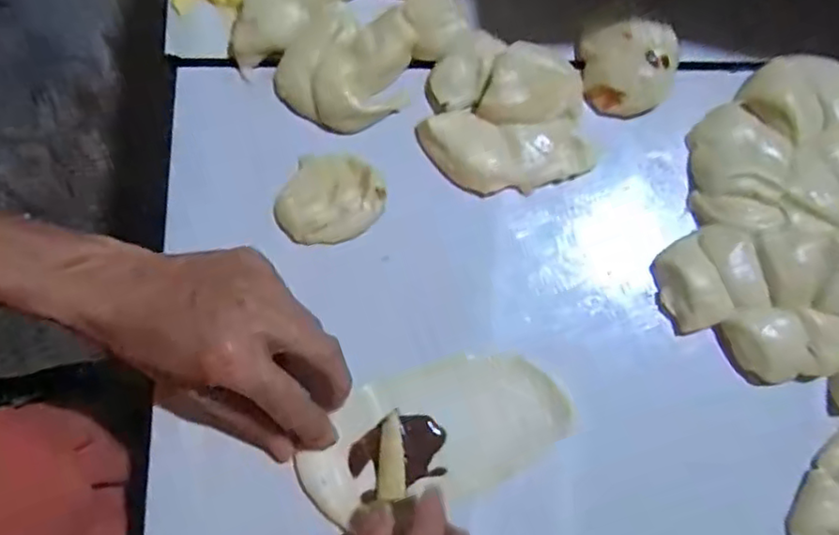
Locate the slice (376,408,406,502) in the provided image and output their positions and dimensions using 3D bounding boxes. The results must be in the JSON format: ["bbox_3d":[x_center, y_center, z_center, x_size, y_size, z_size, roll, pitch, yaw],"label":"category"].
[{"bbox_3d":[-0.016,0.104,0.349,0.016,0.004,0.047,-1,67,-1],"label":"slice"}]

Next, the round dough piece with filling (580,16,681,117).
[{"bbox_3d":[0.131,-0.124,0.388,0.053,0.022,0.051,0,79,0],"label":"round dough piece with filling"}]

